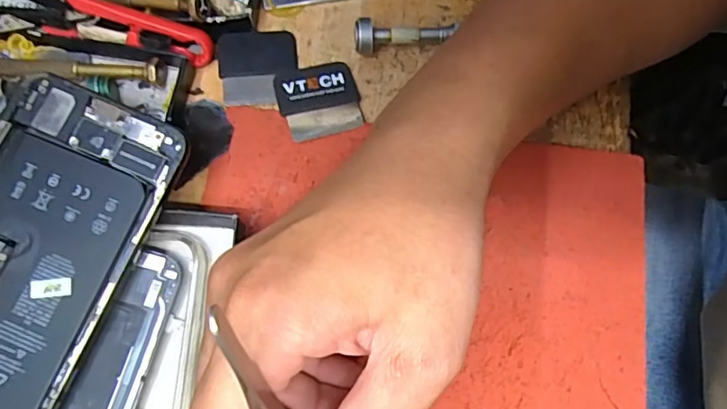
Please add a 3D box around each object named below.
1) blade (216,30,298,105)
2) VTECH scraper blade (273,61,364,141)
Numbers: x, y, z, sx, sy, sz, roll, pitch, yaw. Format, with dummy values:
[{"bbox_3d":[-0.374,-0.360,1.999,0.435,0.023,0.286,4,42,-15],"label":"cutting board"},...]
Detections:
[{"bbox_3d":[-0.054,-0.071,0.279,0.039,0.005,0.041,-8,72,-1],"label":"blade"},{"bbox_3d":[-0.023,-0.053,0.271,0.039,0.005,0.041,-15,73,-3],"label":"VTECH scraper blade"}]

